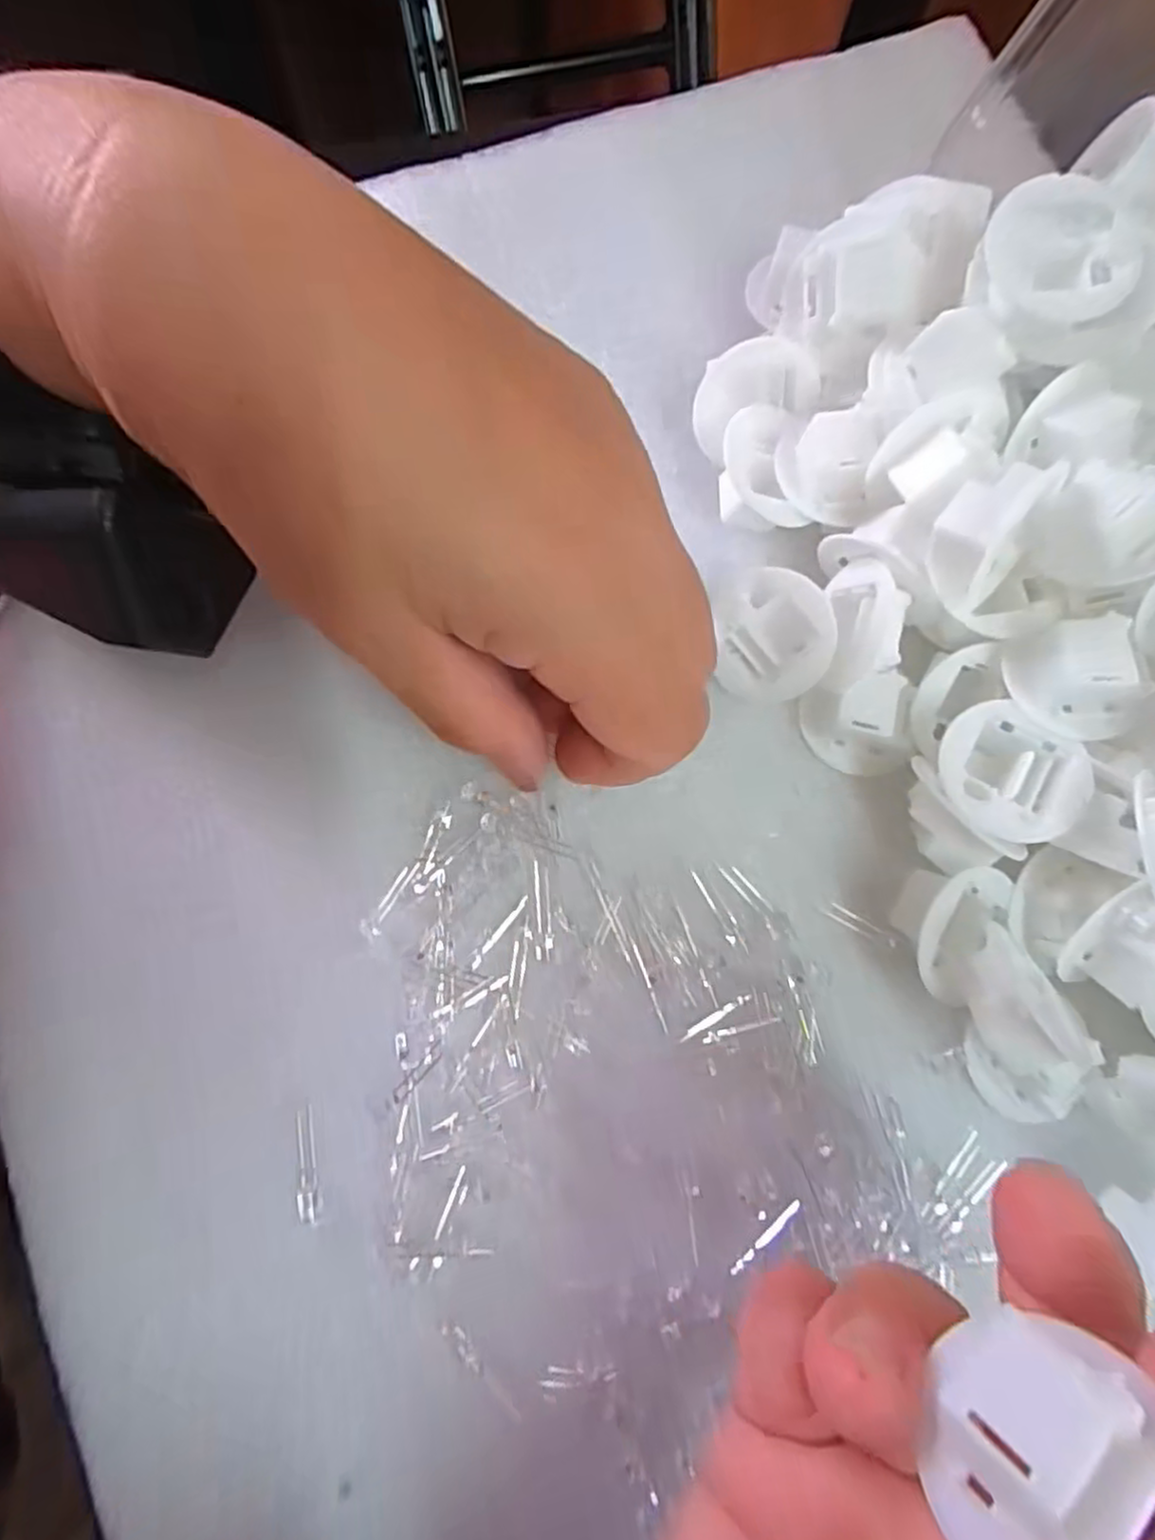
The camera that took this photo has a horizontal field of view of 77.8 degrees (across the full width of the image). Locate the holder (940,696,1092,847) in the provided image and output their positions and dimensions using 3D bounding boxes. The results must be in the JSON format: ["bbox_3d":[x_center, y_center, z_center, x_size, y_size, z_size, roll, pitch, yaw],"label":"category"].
[{"bbox_3d":[0.099,0.003,0.172,0.032,0.019,0.029,38,81,6],"label":"holder"}]

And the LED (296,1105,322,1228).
[{"bbox_3d":[-0.062,0.091,0.163,0.006,0.004,0.025,-7,80,-2],"label":"LED"}]

